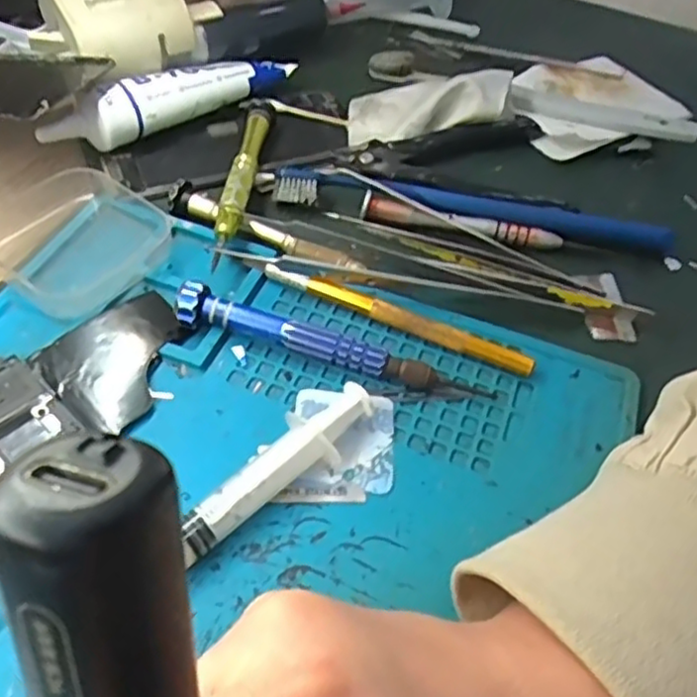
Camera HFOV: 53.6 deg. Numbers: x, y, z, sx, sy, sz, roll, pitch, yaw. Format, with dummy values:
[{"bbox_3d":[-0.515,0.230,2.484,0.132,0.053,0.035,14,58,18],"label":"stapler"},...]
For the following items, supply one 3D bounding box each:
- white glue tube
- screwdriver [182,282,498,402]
[{"bbox_3d":[-0.084,-0.125,0.347,0.134,0.031,0.024,-34,61,-28],"label":"white glue tube"},{"bbox_3d":[-0.005,-0.002,0.263,0.121,0.019,0.014,13,51,5],"label":"screwdriver"}]

